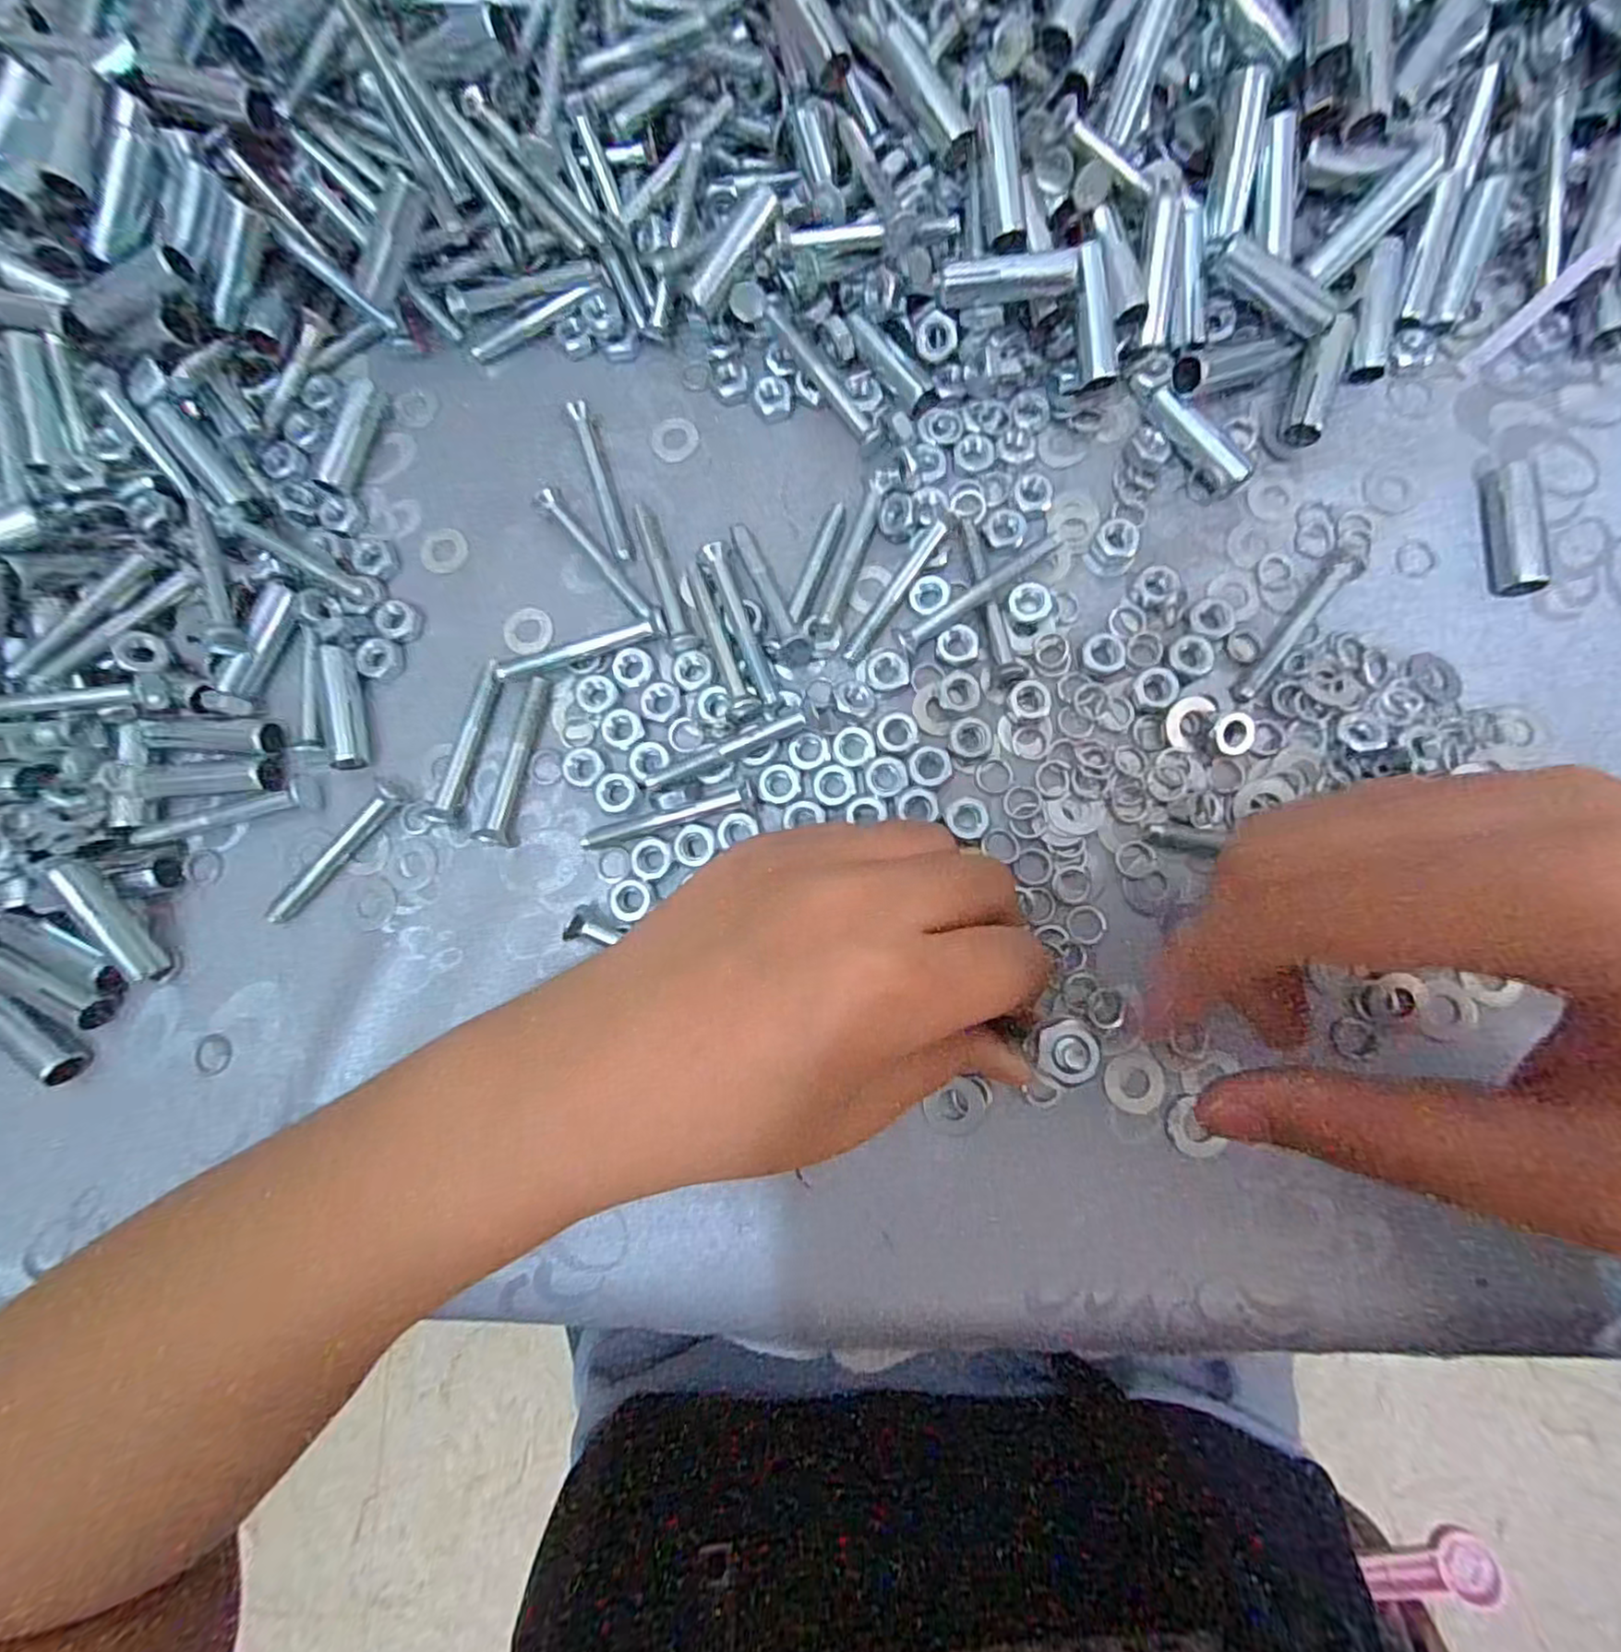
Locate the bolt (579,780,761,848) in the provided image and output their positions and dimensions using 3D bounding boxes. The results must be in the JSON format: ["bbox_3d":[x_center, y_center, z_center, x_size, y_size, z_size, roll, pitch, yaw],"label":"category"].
[{"bbox_3d":[-0.044,-0.002,0.213,0.055,0.006,0.008,-16,80,1],"label":"bolt"}]

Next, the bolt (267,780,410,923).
[{"bbox_3d":[-0.149,0.008,0.219,0.056,0.007,0.008,-45,81,-4],"label":"bolt"}]

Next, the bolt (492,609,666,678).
[{"bbox_3d":[-0.072,-0.058,0.225,0.054,0.009,0.010,-14,81,1],"label":"bolt"}]

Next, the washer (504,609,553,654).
[{"bbox_3d":[-0.094,-0.065,0.232,0.017,0.004,0.016,-1,81,3],"label":"washer"}]

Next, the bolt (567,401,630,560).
[{"bbox_3d":[-0.069,-0.114,0.233,0.006,0.009,0.056,-18,80,1],"label":"bolt"}]

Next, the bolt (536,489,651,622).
[{"bbox_3d":[-0.070,-0.089,0.230,0.006,0.008,0.057,-41,81,-3],"label":"bolt"}]

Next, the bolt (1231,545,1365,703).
[{"bbox_3d":[0.148,-0.062,0.211,0.008,0.007,0.064,43,86,9],"label":"bolt"}]

